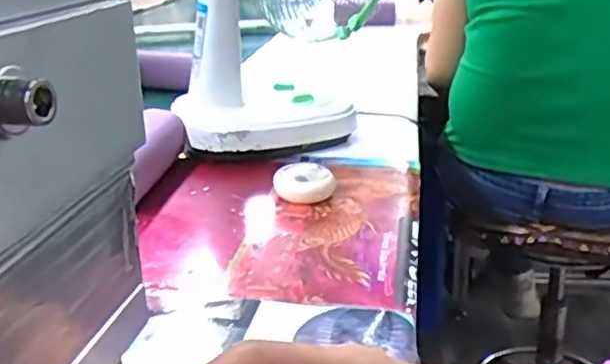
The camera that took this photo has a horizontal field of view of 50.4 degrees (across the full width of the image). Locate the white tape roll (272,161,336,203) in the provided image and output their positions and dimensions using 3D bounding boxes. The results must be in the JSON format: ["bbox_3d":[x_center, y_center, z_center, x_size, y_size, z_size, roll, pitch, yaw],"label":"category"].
[{"bbox_3d":[0.001,0.000,0.683,0.061,0.028,0.067,0,22,4],"label":"white tape roll"}]

